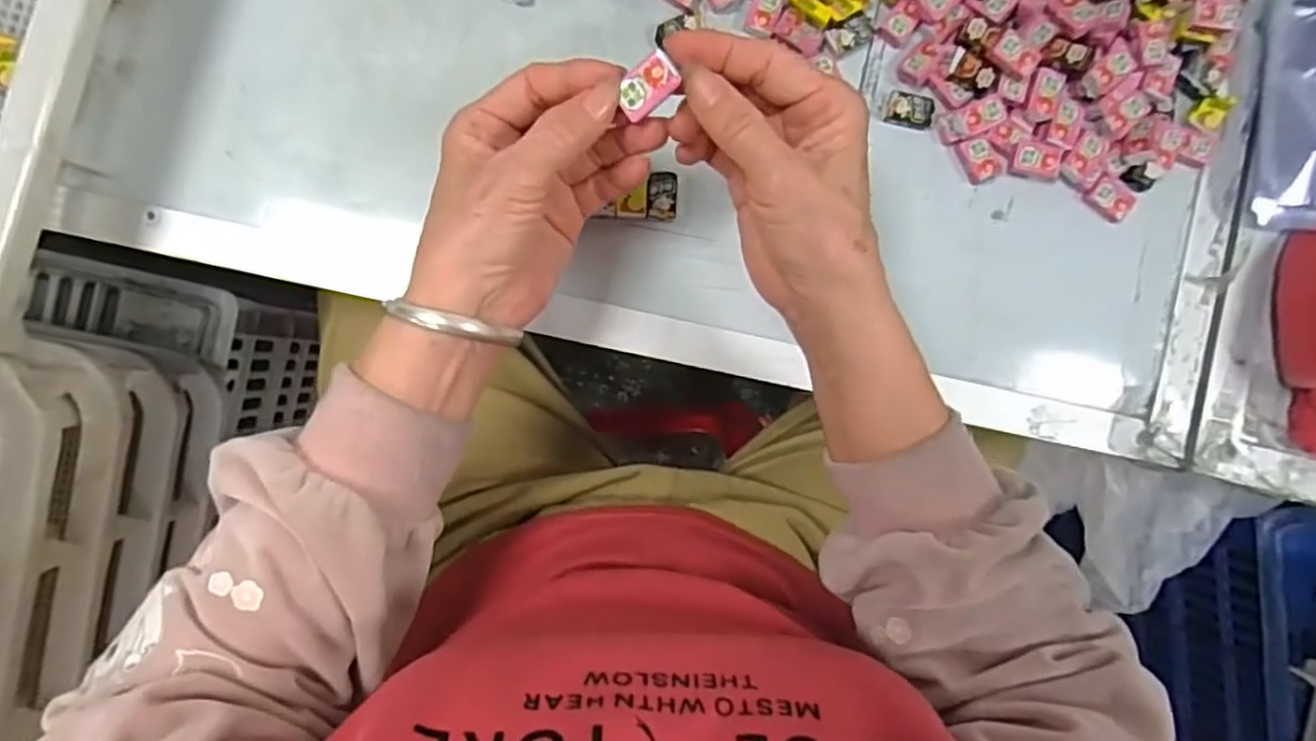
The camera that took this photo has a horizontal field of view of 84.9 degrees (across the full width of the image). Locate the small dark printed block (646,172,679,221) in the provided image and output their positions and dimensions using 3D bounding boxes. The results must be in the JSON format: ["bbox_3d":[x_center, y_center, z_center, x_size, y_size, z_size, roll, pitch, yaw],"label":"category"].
[{"bbox_3d":[0.002,-0.098,0.405,0.018,0.005,0.027,2,91,-5],"label":"small dark printed block"}]

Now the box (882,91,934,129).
[{"bbox_3d":[0.146,-0.150,0.416,0.028,0.008,0.018,14,90,-5],"label":"box"}]

